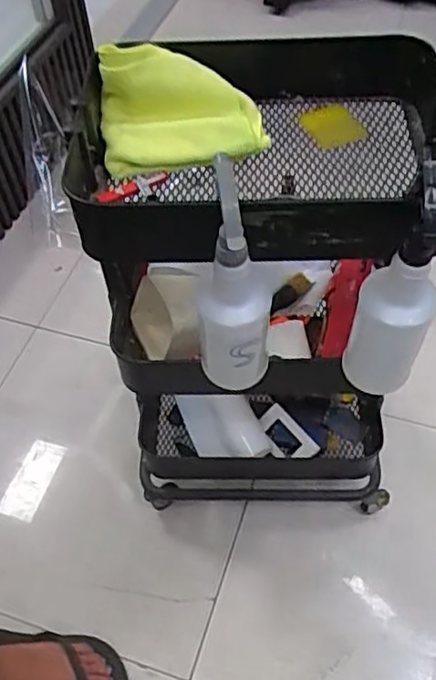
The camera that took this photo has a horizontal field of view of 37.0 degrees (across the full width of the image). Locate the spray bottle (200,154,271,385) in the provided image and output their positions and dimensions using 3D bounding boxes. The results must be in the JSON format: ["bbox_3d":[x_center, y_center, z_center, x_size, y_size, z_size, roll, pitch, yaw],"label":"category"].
[{"bbox_3d":[0.021,-0.044,0.721,0.085,0.306,0.064,37,63,26],"label":"spray bottle"}]

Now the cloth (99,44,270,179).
[{"bbox_3d":[-0.047,-0.282,0.798,0.196,0.091,0.141,-6,53,-2],"label":"cloth"}]

